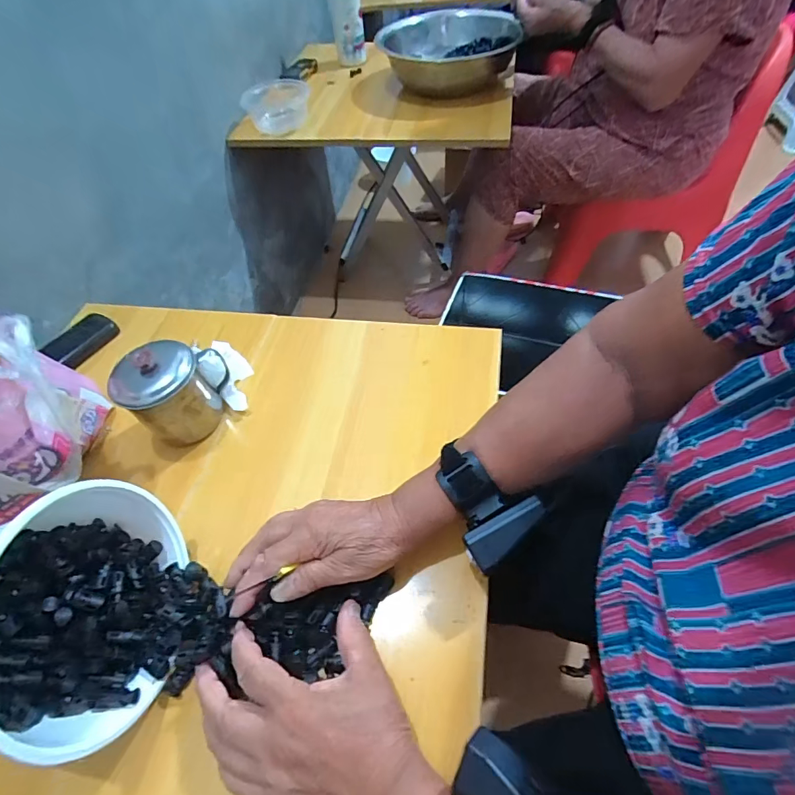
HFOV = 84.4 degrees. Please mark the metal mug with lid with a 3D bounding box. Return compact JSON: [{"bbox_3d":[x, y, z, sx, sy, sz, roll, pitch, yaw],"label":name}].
[{"bbox_3d":[-0.234,-0.005,0.462,0.074,0.094,0.088,5,54,8],"label":"metal mug with lid"}]

